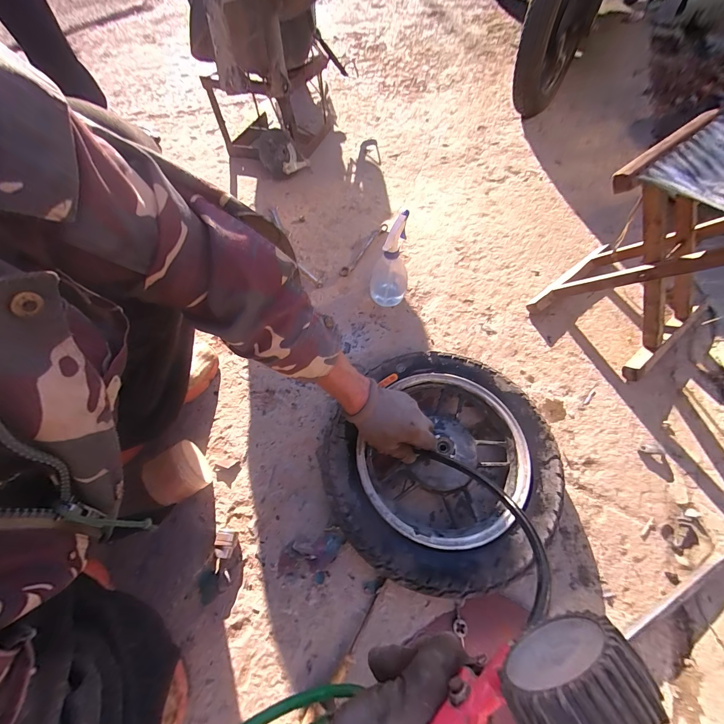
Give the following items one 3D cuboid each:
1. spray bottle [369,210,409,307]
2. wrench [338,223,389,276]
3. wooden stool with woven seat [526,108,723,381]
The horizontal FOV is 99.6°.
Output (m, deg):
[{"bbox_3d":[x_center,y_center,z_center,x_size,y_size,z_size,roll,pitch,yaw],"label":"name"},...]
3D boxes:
[{"bbox_3d":[0.060,-0.219,0.655,0.086,0.178,0.098,2,60,4],"label":"spray bottle"},{"bbox_3d":[0.007,-0.295,0.790,0.026,0.021,0.214,26,64,17],"label":"wrench"},{"bbox_3d":[0.545,-0.190,0.551,0.278,0.305,0.249,-35,64,-17],"label":"wooden stool with woven seat"}]

